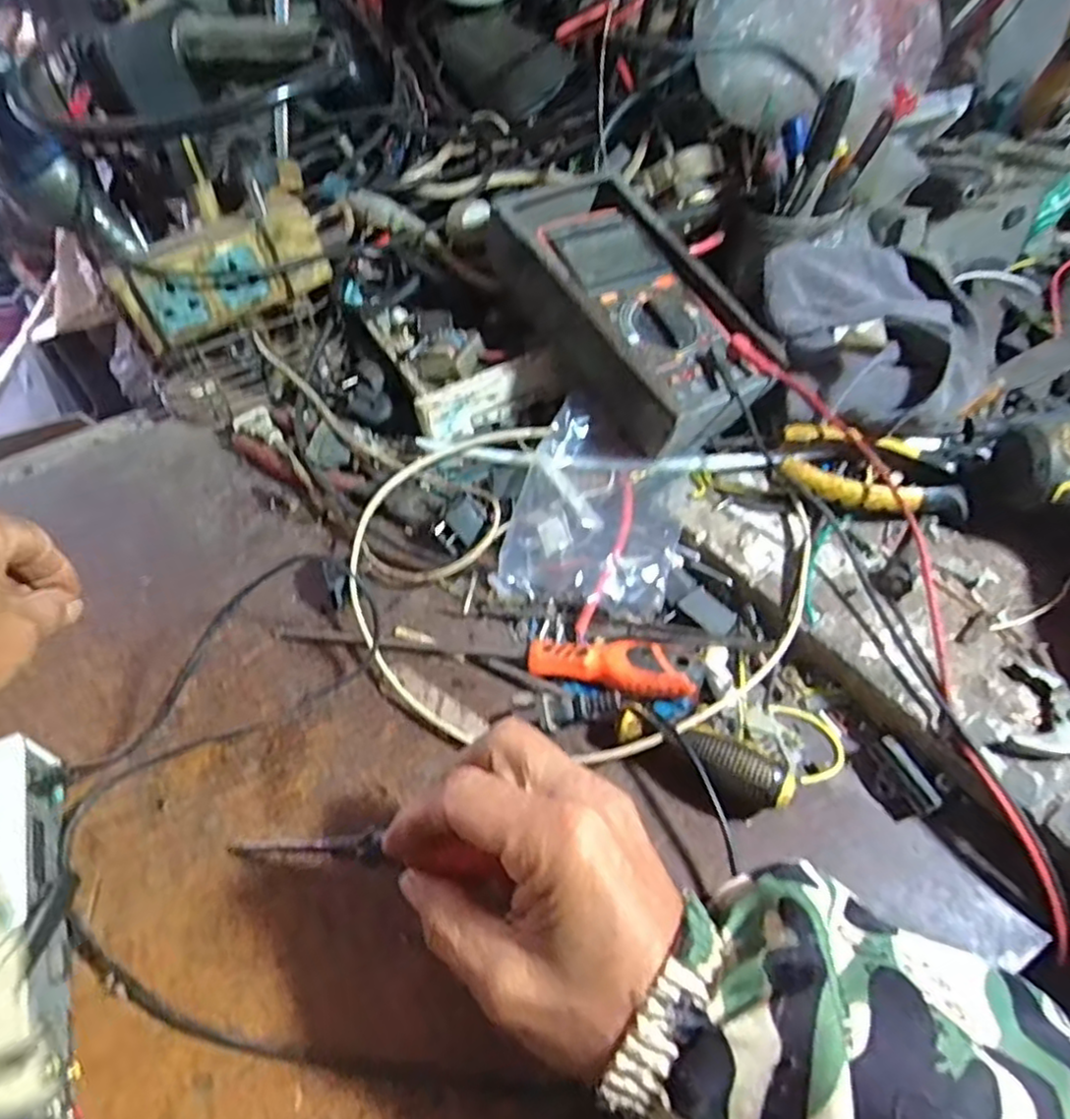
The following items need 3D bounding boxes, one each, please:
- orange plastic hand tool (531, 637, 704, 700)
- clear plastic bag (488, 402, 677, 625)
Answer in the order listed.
[{"bbox_3d":[0.042,0.056,0.377,0.088,0.021,0.028,9,53,12],"label":"orange plastic hand tool"},{"bbox_3d":[0.045,-0.040,0.443,0.104,0.030,0.145,13,54,15],"label":"clear plastic bag"}]

